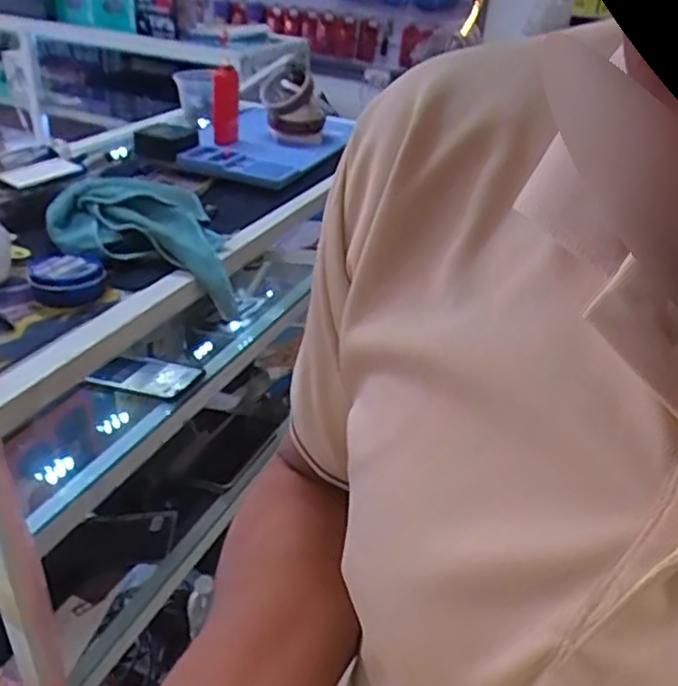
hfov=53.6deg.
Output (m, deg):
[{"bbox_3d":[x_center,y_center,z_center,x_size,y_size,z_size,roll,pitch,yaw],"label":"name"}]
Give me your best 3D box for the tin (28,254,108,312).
[{"bbox_3d":[-0.248,-0.059,0.614,0.065,0.029,0.060,-8,34,-19],"label":"tin"}]

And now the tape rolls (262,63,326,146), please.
[{"bbox_3d":[-0.073,-0.385,1.074,0.101,0.111,0.073,1,32,-7],"label":"tape rolls"}]

